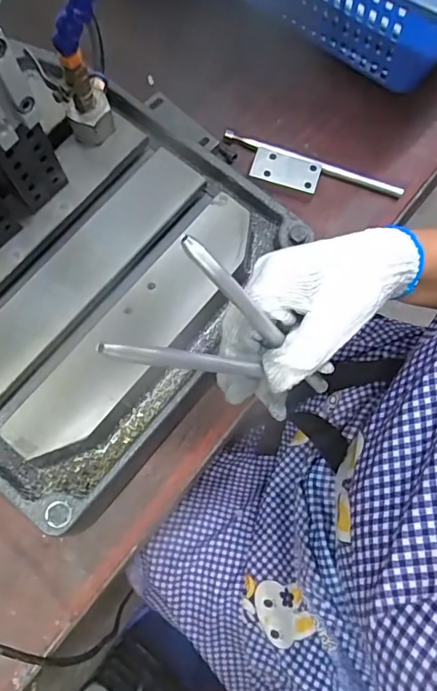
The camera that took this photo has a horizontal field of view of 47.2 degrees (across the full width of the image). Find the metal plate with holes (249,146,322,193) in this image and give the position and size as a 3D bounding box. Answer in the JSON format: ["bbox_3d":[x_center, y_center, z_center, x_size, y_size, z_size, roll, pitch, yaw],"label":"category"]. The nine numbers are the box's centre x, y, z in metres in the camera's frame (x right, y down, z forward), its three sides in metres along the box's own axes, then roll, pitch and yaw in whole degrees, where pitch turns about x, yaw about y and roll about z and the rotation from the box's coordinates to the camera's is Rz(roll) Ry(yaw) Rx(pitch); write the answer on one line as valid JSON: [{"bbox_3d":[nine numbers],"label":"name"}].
[{"bbox_3d":[0.060,-0.157,0.449,0.061,0.010,0.030,22,78,9],"label":"metal plate with holes"}]

